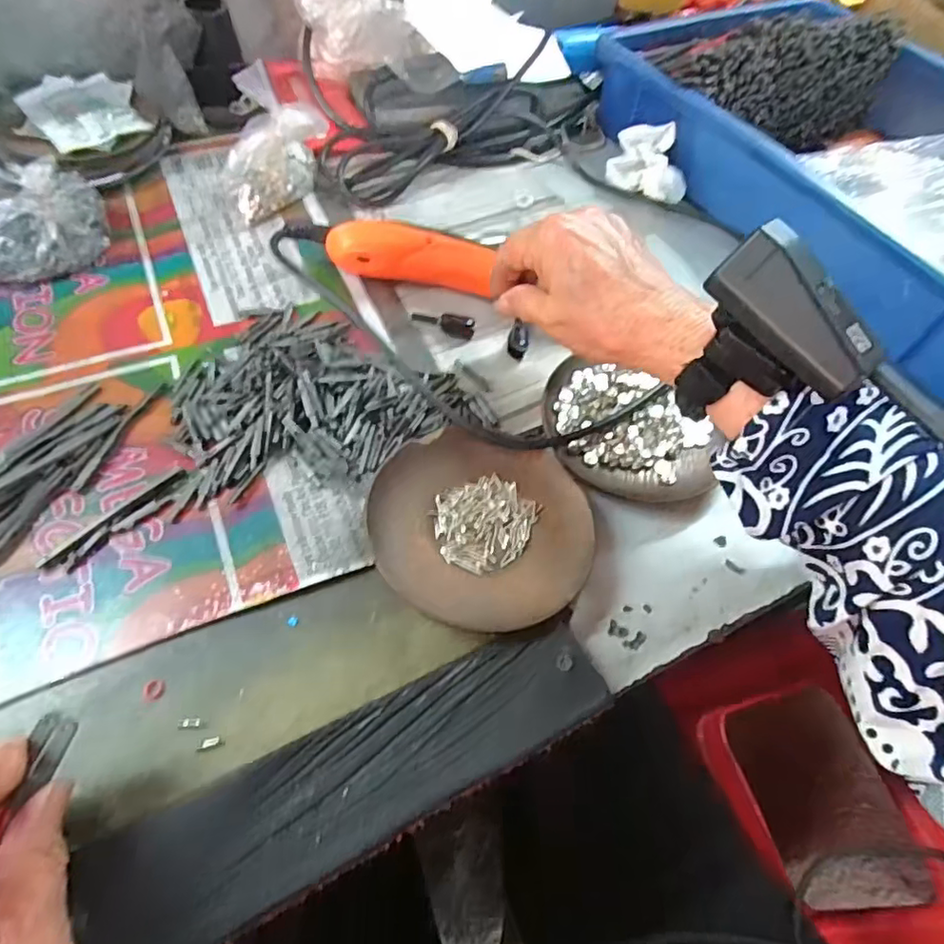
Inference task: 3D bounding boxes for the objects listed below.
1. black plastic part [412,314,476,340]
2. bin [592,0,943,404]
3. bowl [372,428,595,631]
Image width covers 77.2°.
[{"bbox_3d":[-0.019,-0.102,0.397,0.042,0.009,0.012,24,59,11],"label":"black plastic part"},{"bbox_3d":[0.337,-0.252,0.473,0.294,0.100,0.391,-24,62,-19],"label":"bin"},{"bbox_3d":[0.005,0.027,0.304,0.109,0.020,0.106,2,57,-3],"label":"bowl"}]

